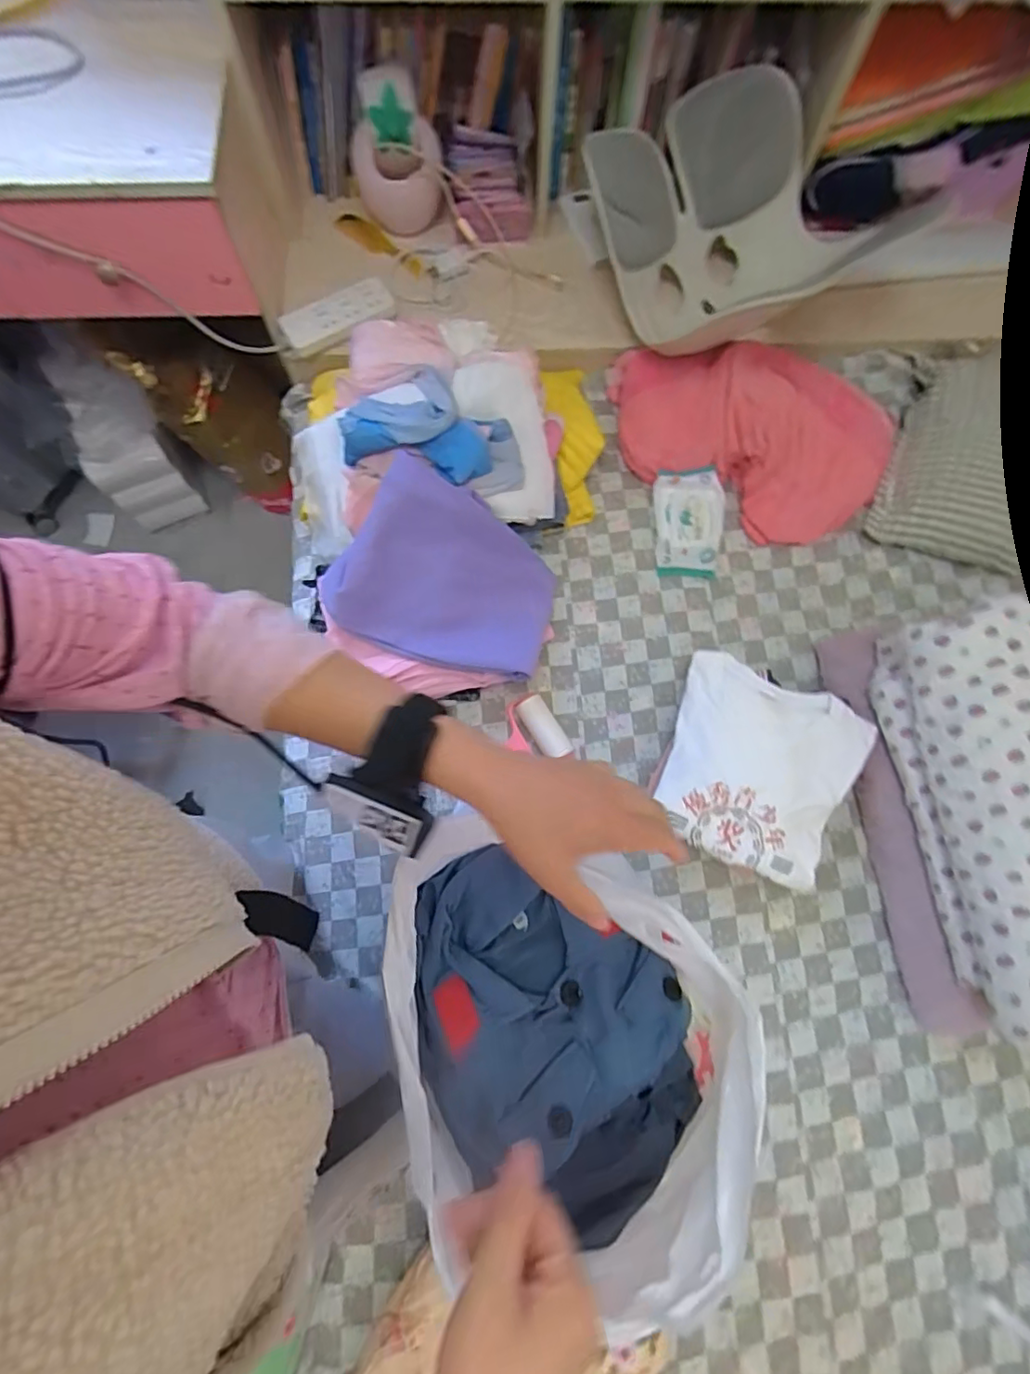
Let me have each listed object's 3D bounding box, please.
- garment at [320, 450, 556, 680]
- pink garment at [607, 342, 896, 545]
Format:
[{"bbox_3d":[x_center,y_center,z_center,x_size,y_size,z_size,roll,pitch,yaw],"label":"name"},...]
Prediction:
[{"bbox_3d":[-0.091,-0.146,0.823,0.298,0.041,0.245,27,84,-13],"label":"garment"},{"bbox_3d":[0.366,-0.413,0.937,0.450,0.152,0.237,29,76,6],"label":"pink garment"}]

